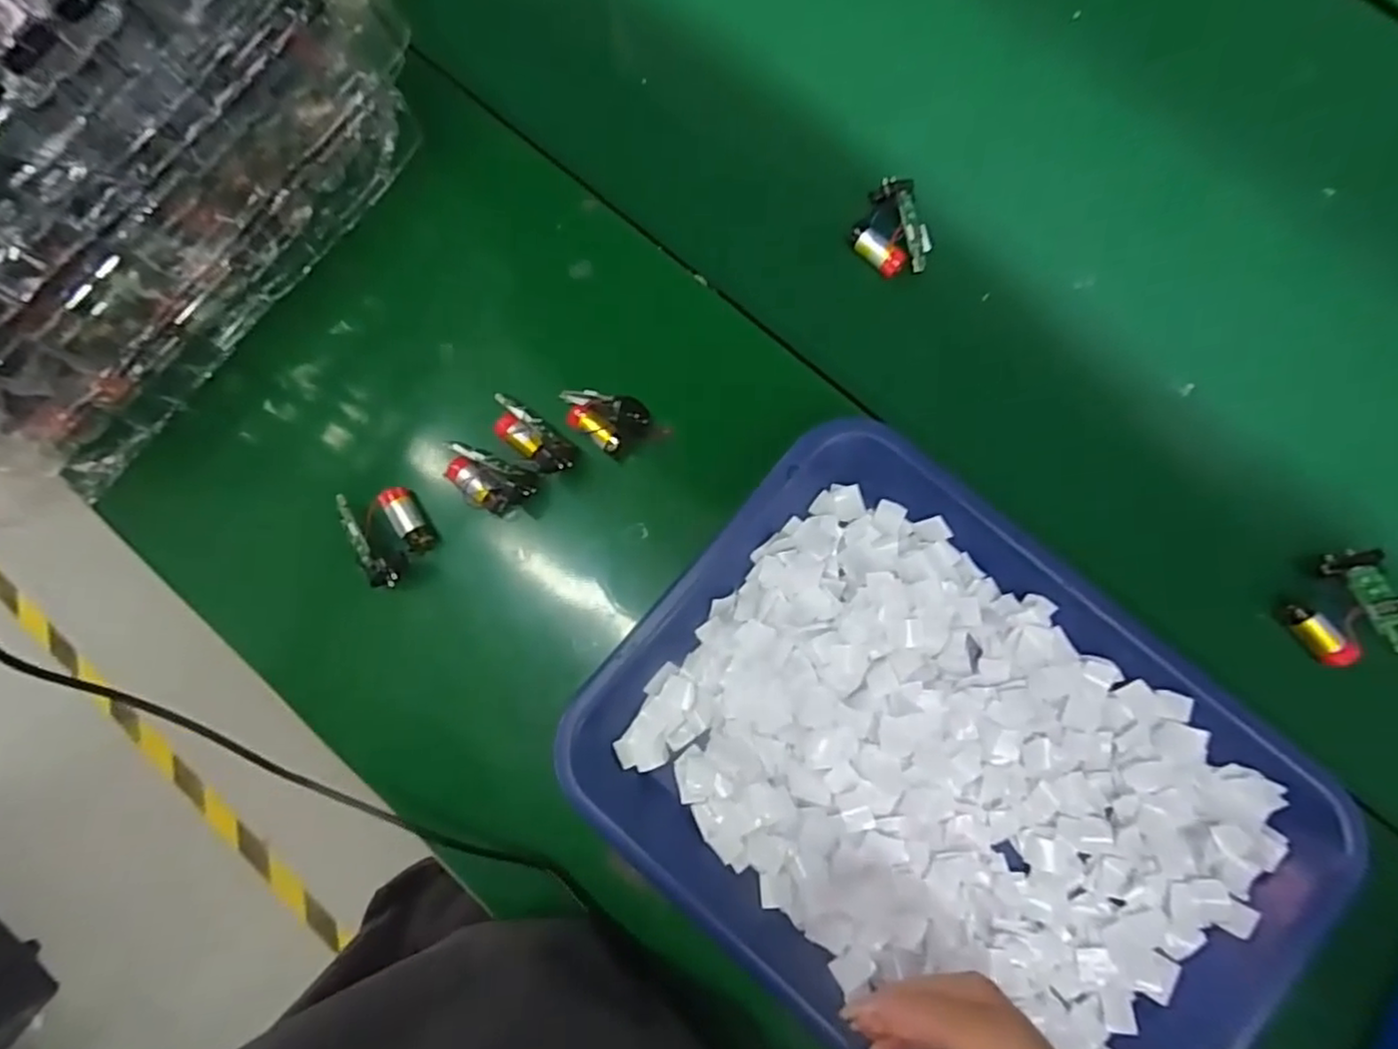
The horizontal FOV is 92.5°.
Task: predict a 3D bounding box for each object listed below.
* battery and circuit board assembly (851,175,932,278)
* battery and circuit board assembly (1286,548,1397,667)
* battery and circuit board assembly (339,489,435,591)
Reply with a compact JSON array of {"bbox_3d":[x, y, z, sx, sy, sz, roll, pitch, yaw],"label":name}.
[{"bbox_3d":[0.114,-0.174,0.393,0.044,0.019,0.050,-23,82,-1],"label":"battery and circuit board assembly"},{"bbox_3d":[0.342,0.044,0.351,0.043,0.031,0.058,-6,82,2],"label":"battery and circuit board assembly"},{"bbox_3d":[-0.170,0.005,0.370,0.034,0.027,0.051,-27,82,-1],"label":"battery and circuit board assembly"}]

